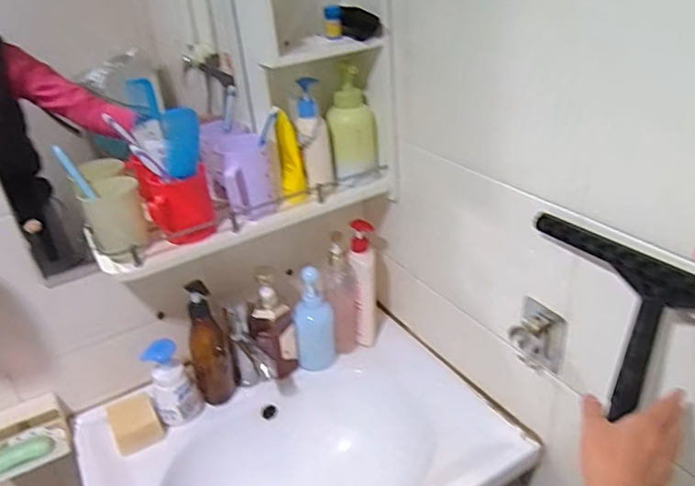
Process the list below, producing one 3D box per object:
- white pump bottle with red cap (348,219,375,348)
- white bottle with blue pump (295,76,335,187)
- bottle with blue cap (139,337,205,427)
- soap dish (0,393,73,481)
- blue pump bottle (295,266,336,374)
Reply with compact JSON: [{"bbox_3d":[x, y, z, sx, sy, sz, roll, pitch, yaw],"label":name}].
[{"bbox_3d":[0.033,0.081,1.068,0.046,0.244,0.049,7,31,21],"label":"white pump bottle with red cap"},{"bbox_3d":[-0.054,-0.176,0.904,0.050,0.164,0.048,-6,29,-2],"label":"white bottle with blue pump"},{"bbox_3d":[-0.297,0.228,0.954,0.075,0.159,0.067,-18,31,-22],"label":"bottle with blue cap"},{"bbox_3d":[-0.515,0.307,0.895,0.126,0.070,0.092,-22,33,-28],"label":"soap dish"},{"bbox_3d":[-0.063,0.137,1.053,0.075,0.199,0.074,-6,29,-2],"label":"blue pump bottle"}]

